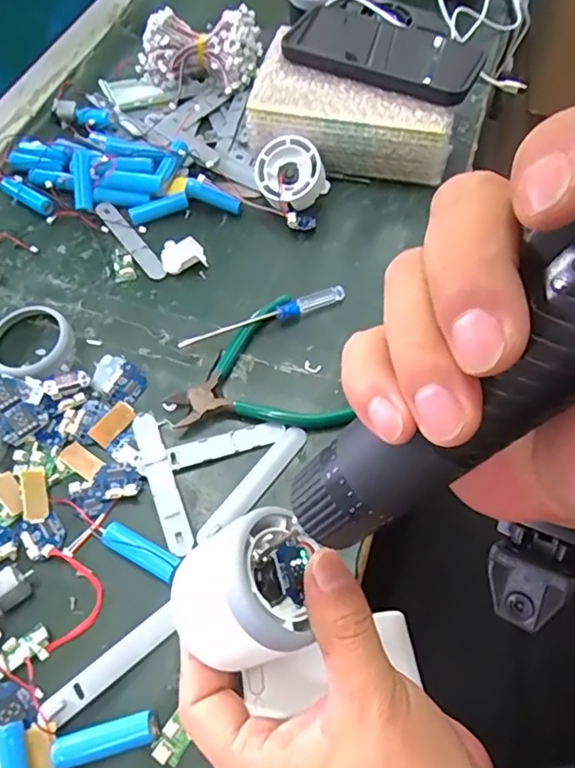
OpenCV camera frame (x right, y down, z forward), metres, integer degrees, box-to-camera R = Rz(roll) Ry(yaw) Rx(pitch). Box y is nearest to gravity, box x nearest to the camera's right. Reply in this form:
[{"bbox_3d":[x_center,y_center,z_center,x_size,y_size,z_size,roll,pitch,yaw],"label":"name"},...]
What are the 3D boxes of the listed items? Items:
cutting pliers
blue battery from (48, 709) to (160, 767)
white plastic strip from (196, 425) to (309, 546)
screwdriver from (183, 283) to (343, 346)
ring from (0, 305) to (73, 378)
[{"bbox_3d":[-0.029,-0.002,0.373,0.108,0.011,0.108,-20,63,-11],"label":"cutting pliers"},{"bbox_3d":[-0.090,0.175,0.270,0.050,0.012,0.014,-14,62,-8],"label":"blue battery"},{"bbox_3d":[-0.020,0.062,0.340,0.017,0.005,0.092,34,66,17],"label":"white plastic strip"},{"bbox_3d":[-0.016,-0.047,0.402,0.127,0.014,0.012,-23,63,-13],"label":"screwdriver"},{"bbox_3d":[-0.183,-0.030,0.392,0.054,0.011,0.057,0,61,0],"label":"ring"}]

